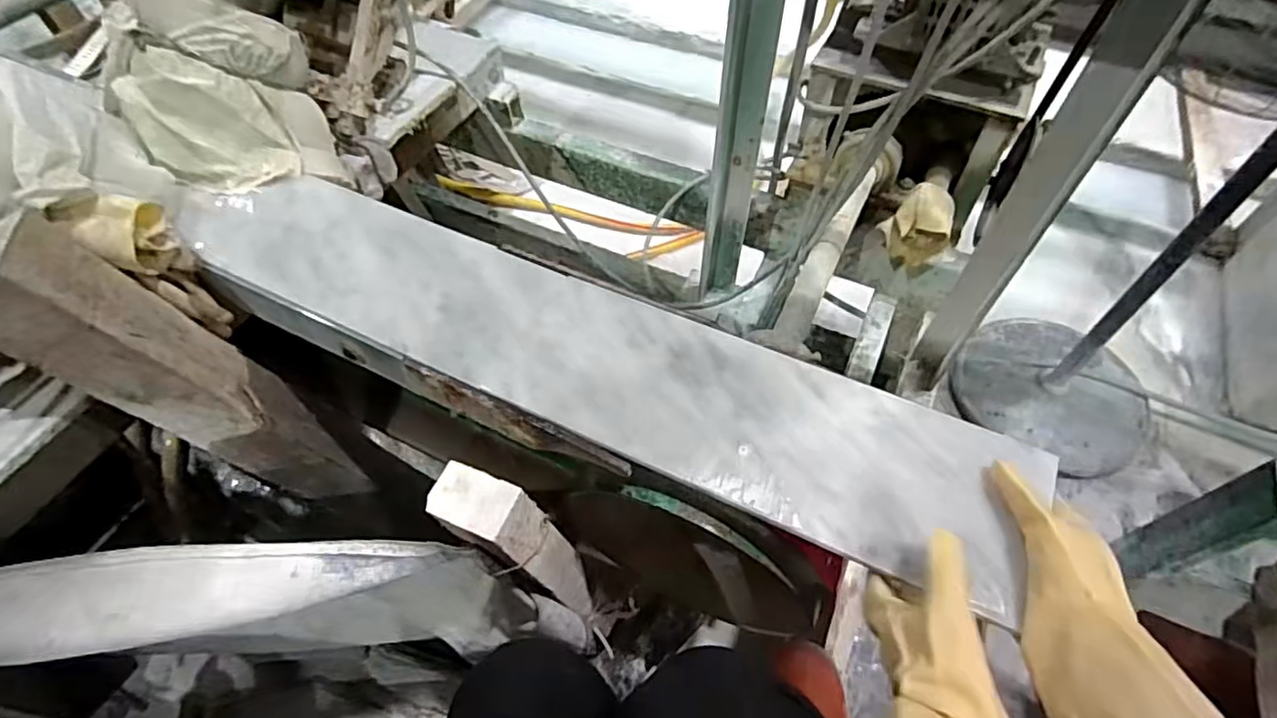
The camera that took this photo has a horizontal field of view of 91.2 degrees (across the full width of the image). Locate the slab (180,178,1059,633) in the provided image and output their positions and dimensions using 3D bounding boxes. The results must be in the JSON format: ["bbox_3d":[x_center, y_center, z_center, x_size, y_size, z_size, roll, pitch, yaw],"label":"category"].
[{"bbox_3d":[-0.084,-0.023,0.585,0.826,0.028,0.168,21,60,17],"label":"slab"}]

